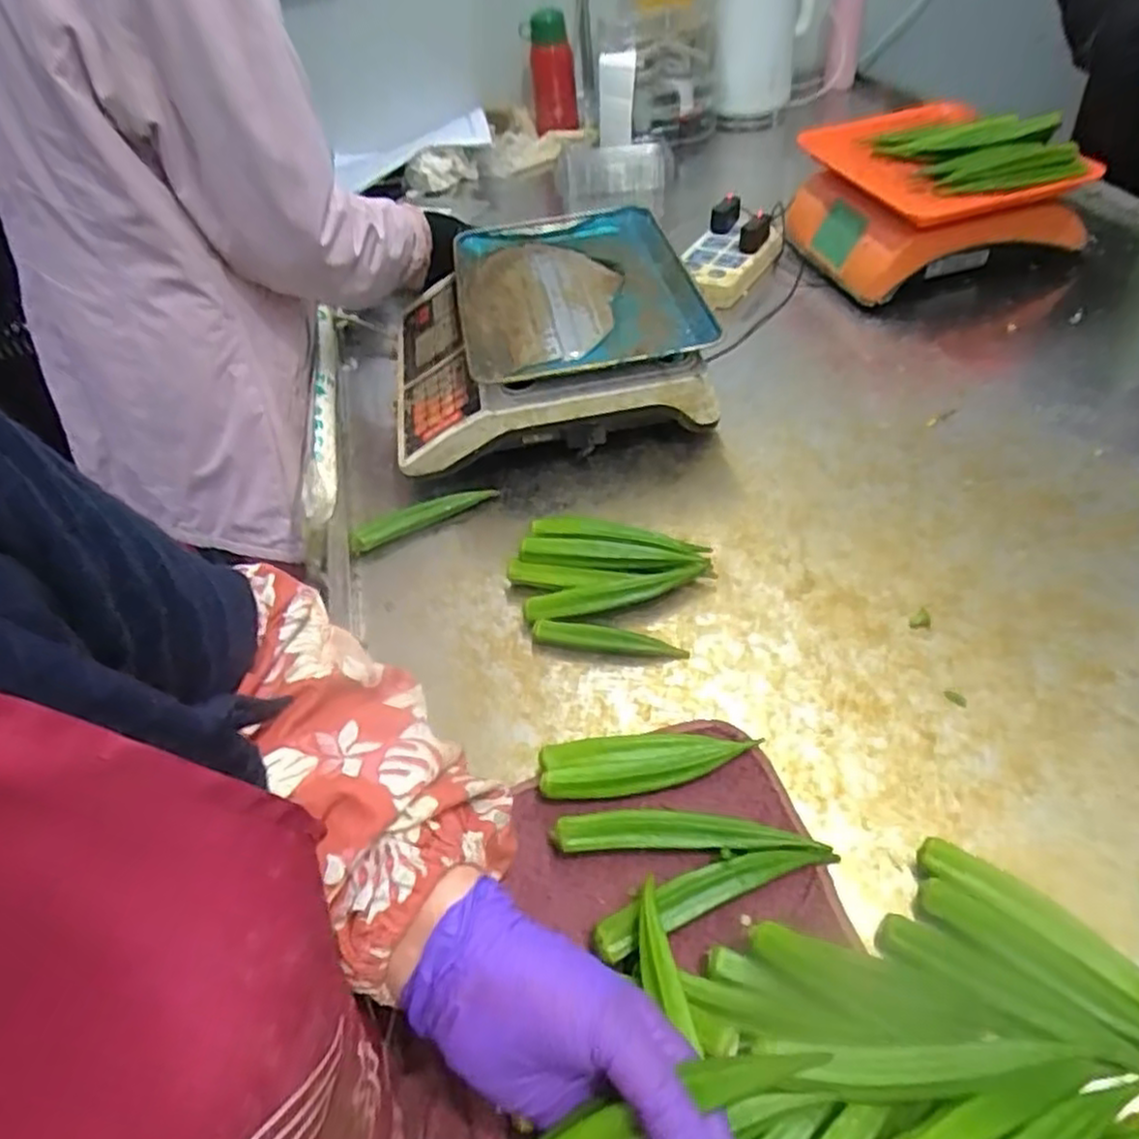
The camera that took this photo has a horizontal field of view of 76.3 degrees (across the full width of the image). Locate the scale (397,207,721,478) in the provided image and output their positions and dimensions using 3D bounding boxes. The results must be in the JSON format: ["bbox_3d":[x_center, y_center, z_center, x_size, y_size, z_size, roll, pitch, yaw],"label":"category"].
[{"bbox_3d":[-0.033,-0.258,0.798,0.323,0.141,0.328,-9,48,0],"label":"scale"}]

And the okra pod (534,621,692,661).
[{"bbox_3d":[0.031,0.056,0.570,0.118,0.019,0.019,3,49,9],"label":"okra pod"}]

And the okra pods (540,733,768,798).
[{"bbox_3d":[0.053,0.133,0.495,0.143,0.021,0.041,-6,48,2],"label":"okra pods"}]

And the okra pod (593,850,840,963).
[{"bbox_3d":[0.087,0.190,0.431,0.151,0.016,0.026,-19,49,-10],"label":"okra pod"}]

